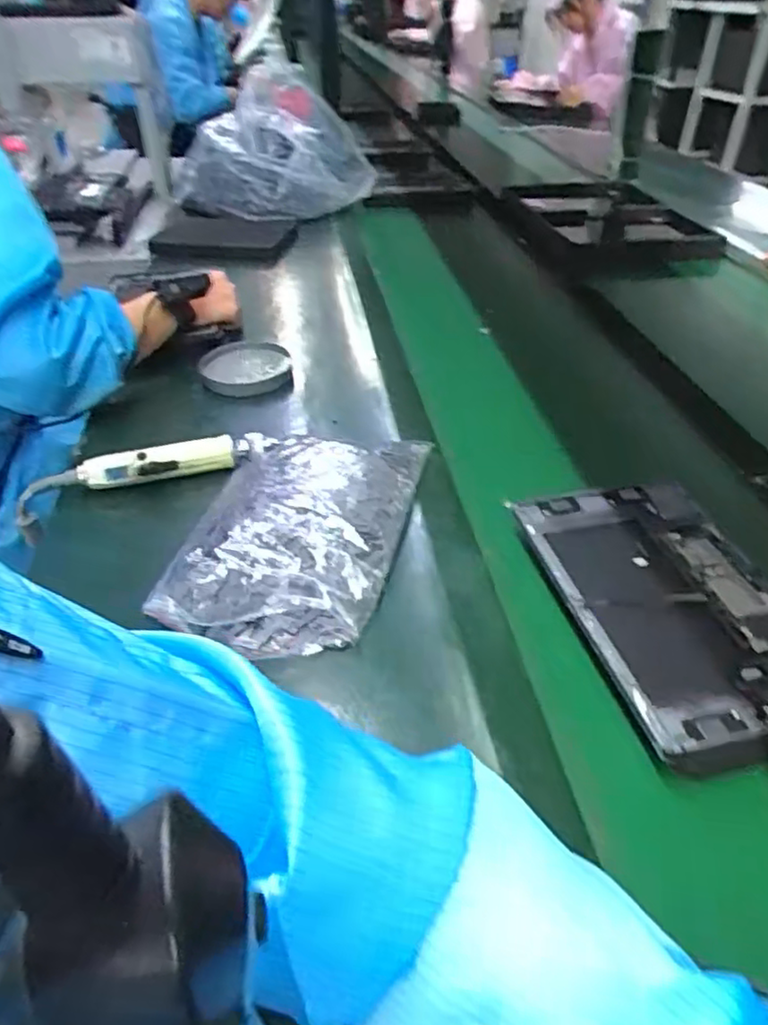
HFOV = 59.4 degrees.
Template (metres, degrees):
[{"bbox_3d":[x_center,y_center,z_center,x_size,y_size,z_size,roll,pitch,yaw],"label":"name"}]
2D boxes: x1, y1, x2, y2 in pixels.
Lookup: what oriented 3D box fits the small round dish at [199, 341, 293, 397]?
[{"bbox_3d":[-0.169,-0.176,0.822,0.107,0.025,0.101,-7,40,-9],"label":"small round dish"}]

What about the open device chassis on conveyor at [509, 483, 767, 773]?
[{"bbox_3d":[0.219,0.065,0.518,0.168,0.019,0.261,-10,40,-13],"label":"open device chassis on conveyor"}]

